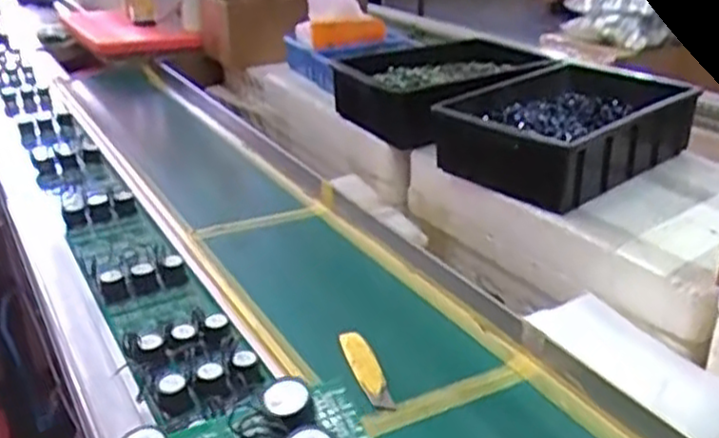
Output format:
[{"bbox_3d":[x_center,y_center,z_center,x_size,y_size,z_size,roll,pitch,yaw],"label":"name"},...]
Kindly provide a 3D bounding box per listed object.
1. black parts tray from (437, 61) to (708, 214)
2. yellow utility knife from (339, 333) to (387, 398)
[{"bbox_3d":[0.247,-0.108,0.910,0.281,0.086,0.197,-21,32,-34],"label":"black parts tray"},{"bbox_3d":[0.003,0.122,0.637,0.025,0.013,0.081,-8,27,-12],"label":"yellow utility knife"}]

